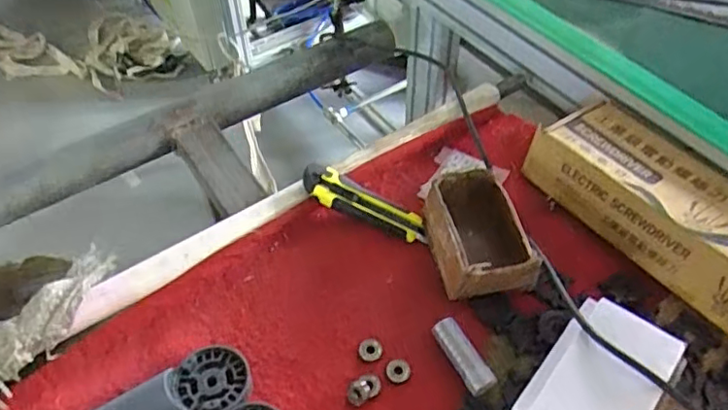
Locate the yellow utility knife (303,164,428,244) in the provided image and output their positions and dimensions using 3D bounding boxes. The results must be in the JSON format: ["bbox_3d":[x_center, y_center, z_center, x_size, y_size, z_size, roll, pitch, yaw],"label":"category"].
[{"bbox_3d":[0.001,0.000,0.664,0.145,0.021,0.035,27,54,2],"label":"yellow utility knife"}]

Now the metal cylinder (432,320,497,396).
[{"bbox_3d":[0.090,0.137,0.559,0.023,0.018,0.074,-23,53,-17],"label":"metal cylinder"}]

